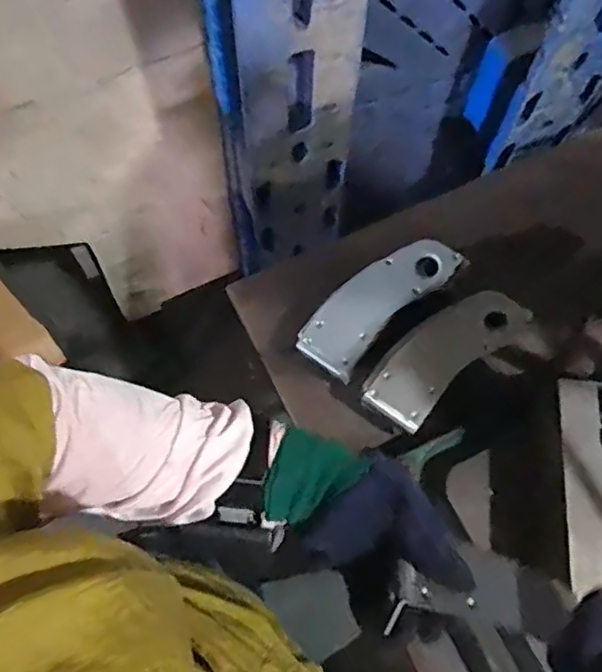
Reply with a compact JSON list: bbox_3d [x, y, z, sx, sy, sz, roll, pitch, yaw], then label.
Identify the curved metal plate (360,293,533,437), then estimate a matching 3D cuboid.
[{"bbox_3d":[0.145,0.015,0.639,0.186,0.016,0.072,-40,73,-14],"label":"curved metal plate"}]

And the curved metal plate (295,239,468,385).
[{"bbox_3d":[0.079,-0.035,0.642,0.179,0.017,0.071,-39,73,-1],"label":"curved metal plate"}]

